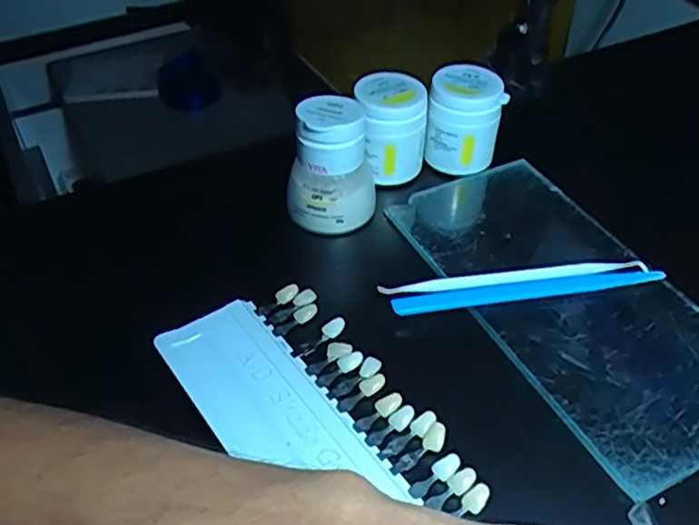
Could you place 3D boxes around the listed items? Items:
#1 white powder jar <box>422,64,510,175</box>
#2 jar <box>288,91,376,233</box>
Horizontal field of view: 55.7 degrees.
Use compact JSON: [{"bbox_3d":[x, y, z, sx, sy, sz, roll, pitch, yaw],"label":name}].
[{"bbox_3d":[0.069,-0.086,0.402,0.042,0.057,0.045,4,45,4],"label":"white powder jar"},{"bbox_3d":[-0.011,-0.054,0.358,0.047,0.065,0.045,0,45,1],"label":"jar"}]

